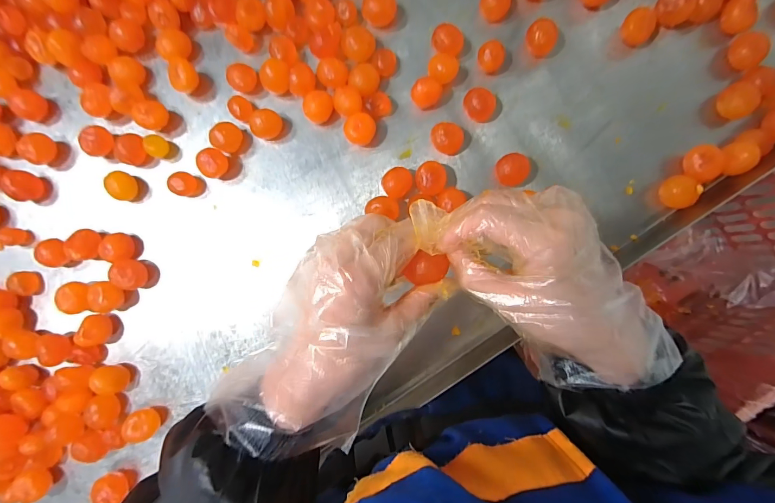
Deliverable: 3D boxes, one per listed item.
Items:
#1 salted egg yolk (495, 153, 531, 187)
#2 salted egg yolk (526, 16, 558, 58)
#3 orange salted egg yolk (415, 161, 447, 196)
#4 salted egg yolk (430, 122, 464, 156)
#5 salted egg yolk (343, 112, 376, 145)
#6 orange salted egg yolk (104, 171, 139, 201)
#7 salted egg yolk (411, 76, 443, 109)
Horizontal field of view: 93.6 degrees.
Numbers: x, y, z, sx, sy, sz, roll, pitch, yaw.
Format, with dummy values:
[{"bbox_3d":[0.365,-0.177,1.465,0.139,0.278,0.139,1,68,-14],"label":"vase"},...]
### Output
[{"bbox_3d":[0.123,-0.079,0.363,0.030,0.022,0.030,-5,88,2],"label":"salted egg yolk"},{"bbox_3d":[0.154,-0.214,0.367,0.030,0.023,0.026,41,90,3],"label":"salted egg yolk"},{"bbox_3d":[0.043,-0.072,0.366,0.030,0.021,0.033,-2,88,2],"label":"orange salted egg yolk"},{"bbox_3d":[0.060,-0.112,0.368,0.031,0.019,0.030,0,88,2],"label":"salted egg yolk"},{"bbox_3d":[-0.027,-0.122,0.368,0.030,0.028,0.026,1,88,2],"label":"salted egg yolk"},{"bbox_3d":[-0.278,-0.068,0.385,0.024,0.023,0.028,16,89,3],"label":"orange salted egg yolk"},{"bbox_3d":[0.039,-0.160,0.372,0.028,0.022,0.028,0,88,2],"label":"salted egg yolk"}]

